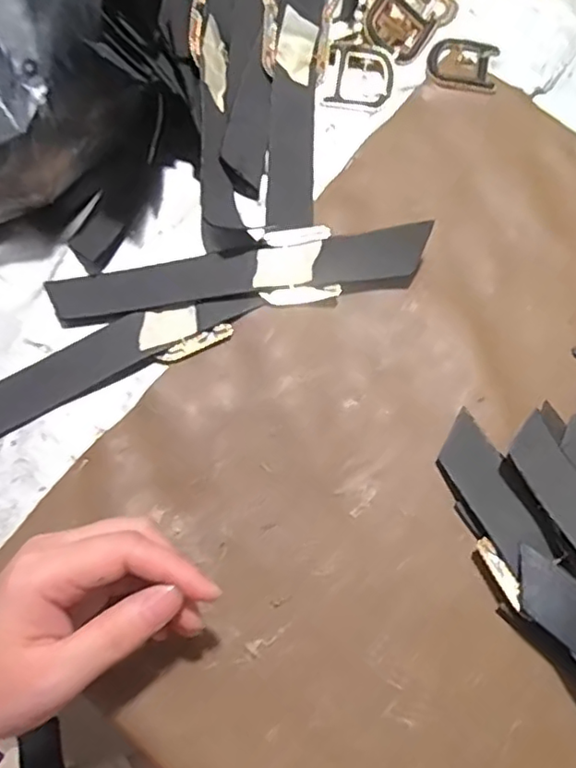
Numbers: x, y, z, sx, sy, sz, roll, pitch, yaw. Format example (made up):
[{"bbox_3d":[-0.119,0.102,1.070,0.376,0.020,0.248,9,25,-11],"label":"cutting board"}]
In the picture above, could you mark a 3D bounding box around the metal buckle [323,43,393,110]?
[{"bbox_3d":[0.051,-0.216,0.420,0.044,0.008,0.048,6,72,0],"label":"metal buckle"}]

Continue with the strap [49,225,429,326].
[{"bbox_3d":[-0.029,-0.068,0.363,0.221,0.022,0.046,-8,73,-4],"label":"strap"}]

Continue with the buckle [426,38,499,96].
[{"bbox_3d":[0.124,-0.226,0.427,0.049,0.004,0.048,10,72,1],"label":"buckle"}]

